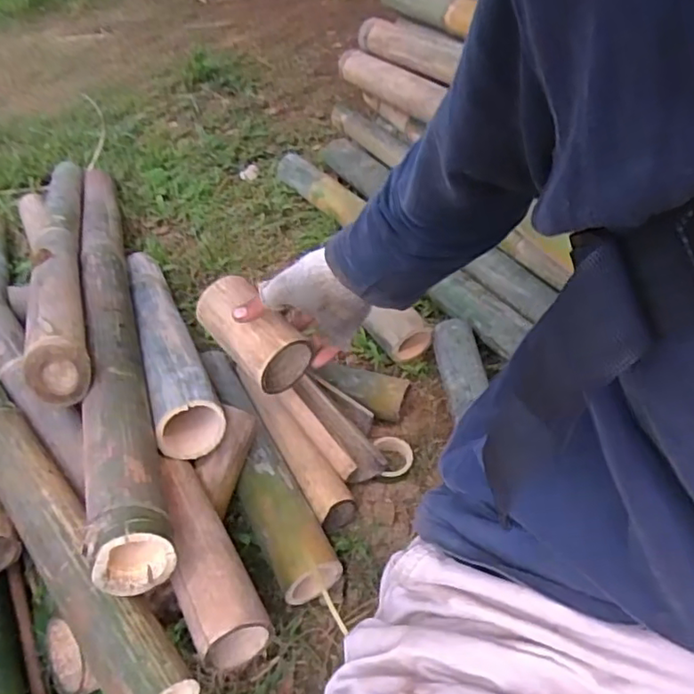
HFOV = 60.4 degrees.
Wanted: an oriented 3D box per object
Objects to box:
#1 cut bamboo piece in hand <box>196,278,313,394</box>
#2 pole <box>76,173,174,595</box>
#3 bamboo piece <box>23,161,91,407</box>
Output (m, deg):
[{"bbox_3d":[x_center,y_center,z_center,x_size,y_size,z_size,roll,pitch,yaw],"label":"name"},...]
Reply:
[{"bbox_3d":[-0.109,-0.013,0.693,0.068,0.085,0.126,-35,53,-26],"label":"cut bamboo piece in hand"},{"bbox_3d":[-0.373,-0.104,0.929,0.063,0.071,1.147,-19,34,-13],"label":"pole"},{"bbox_3d":[-0.487,-0.188,1.030,0.070,0.062,1.008,-20,32,-14],"label":"bamboo piece"}]

